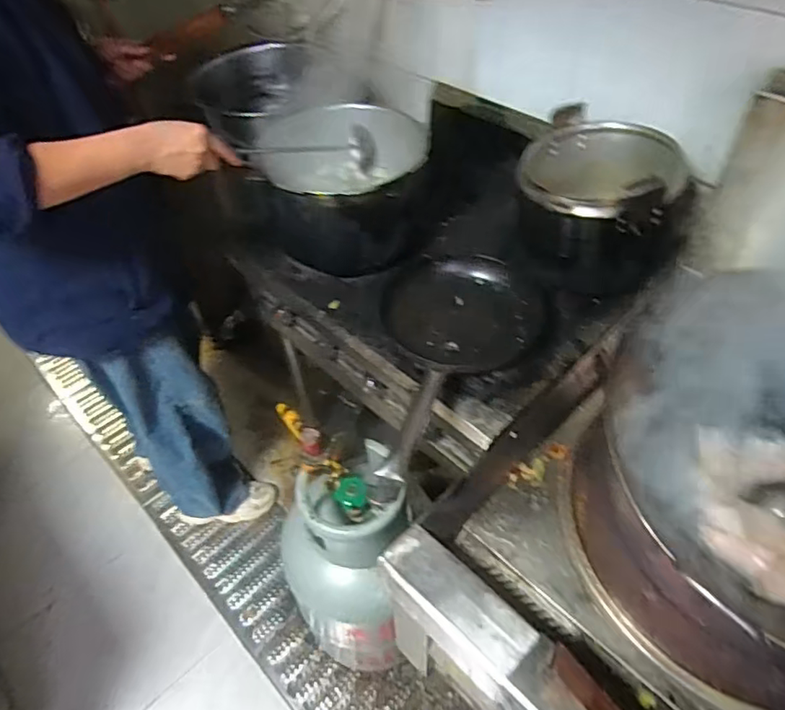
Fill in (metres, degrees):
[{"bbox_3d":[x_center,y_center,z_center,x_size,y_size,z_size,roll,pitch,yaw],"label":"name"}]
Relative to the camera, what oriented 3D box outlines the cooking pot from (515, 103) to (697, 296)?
[{"bbox_3d":[0.374,-0.273,1.048,0.280,0.232,0.335,9,48,11],"label":"cooking pot"}]

